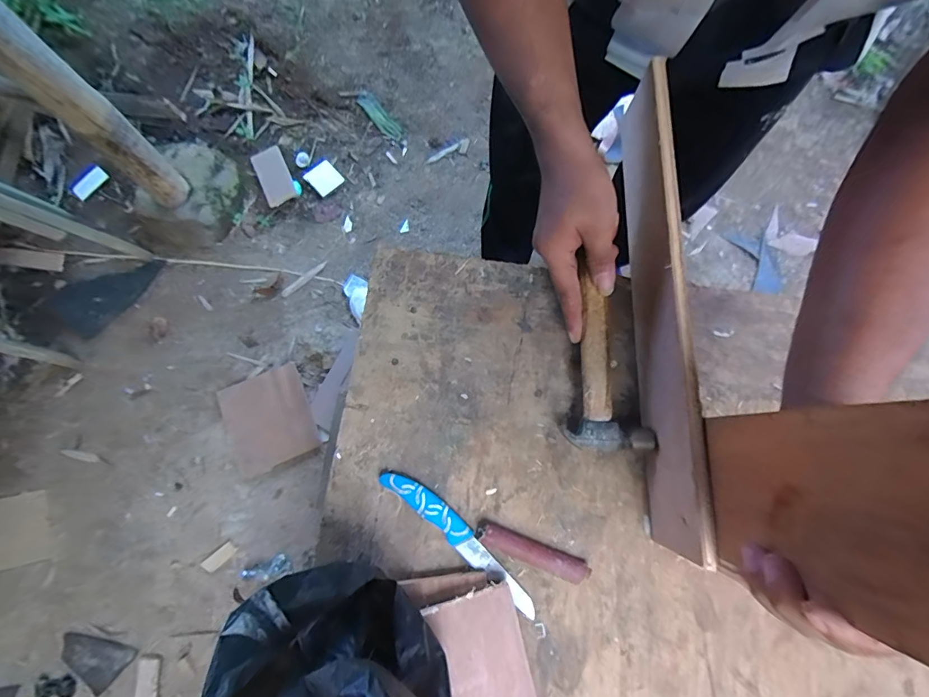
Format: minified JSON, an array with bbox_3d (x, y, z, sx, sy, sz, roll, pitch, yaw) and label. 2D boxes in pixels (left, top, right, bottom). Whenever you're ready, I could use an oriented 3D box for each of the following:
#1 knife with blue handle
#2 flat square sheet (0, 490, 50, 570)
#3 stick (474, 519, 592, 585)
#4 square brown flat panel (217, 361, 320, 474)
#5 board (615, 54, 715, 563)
[{"bbox_3d":[-0.004,0.176,0.417,0.183,0.012,0.025,40,80,8],"label":"knife with blue handle"},{"bbox_3d":[-1.191,0.476,1.143,0.254,0.008,0.176,-13,83,4],"label":"flat square sheet"},{"bbox_3d":[0.061,0.188,0.409,0.104,0.016,0.021,21,77,4],"label":"stick"},{"bbox_3d":[-0.536,0.187,1.215,0.219,0.015,0.247,-25,82,-4],"label":"square brown flat panel"},{"bbox_3d":[0.179,-0.046,0.415,0.016,0.101,0.432,1,77,0],"label":"board"}]

